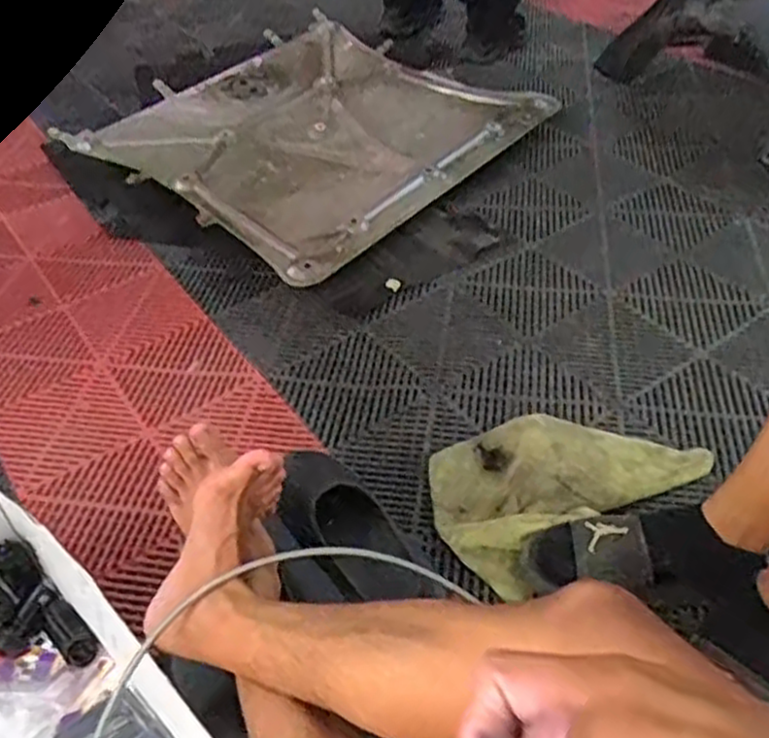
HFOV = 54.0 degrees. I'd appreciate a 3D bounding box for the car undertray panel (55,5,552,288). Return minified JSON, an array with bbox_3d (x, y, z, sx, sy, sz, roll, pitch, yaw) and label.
[{"bbox_3d":[-0.164,-0.569,1.753,0.791,0.093,0.831,31,53,30],"label":"car undertray panel"}]

